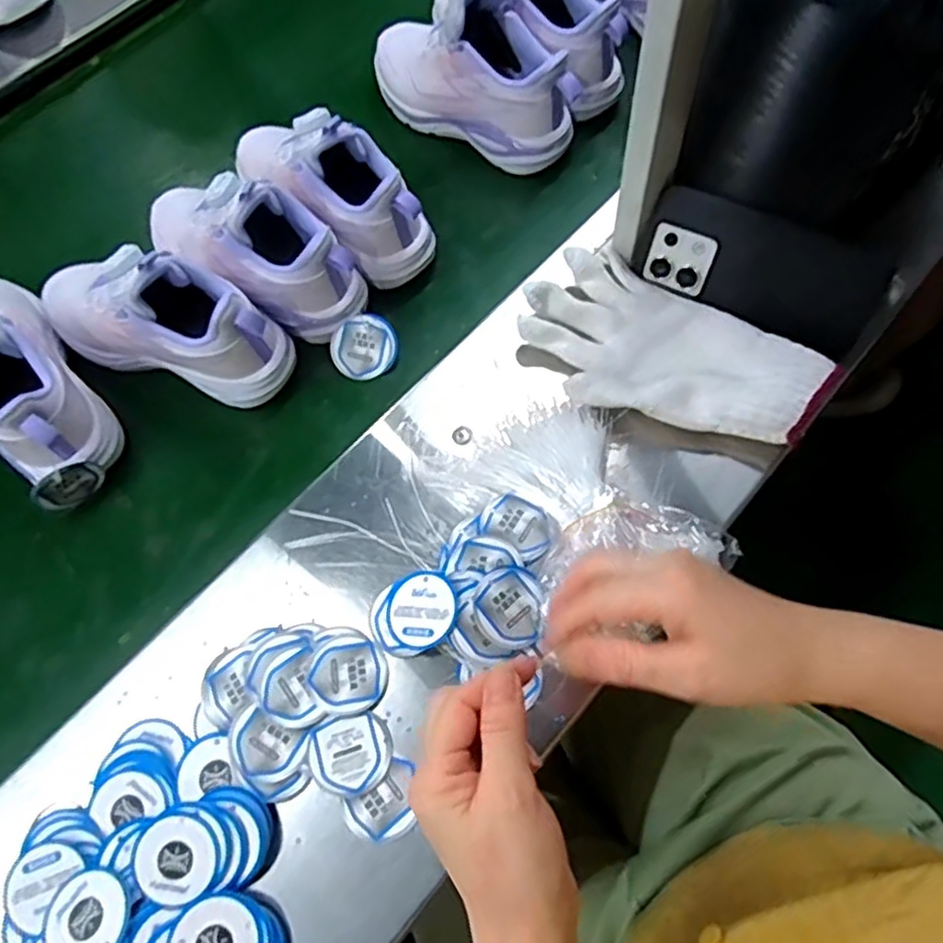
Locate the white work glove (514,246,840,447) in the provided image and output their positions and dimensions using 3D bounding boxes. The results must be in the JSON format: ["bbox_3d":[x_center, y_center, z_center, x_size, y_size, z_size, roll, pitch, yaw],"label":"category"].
[{"bbox_3d":[0.137,-0.087,0.486,0.210,0.039,0.124,31,71,14],"label":"white work glove"}]

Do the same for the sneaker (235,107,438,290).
[{"bbox_3d":[-0.125,-0.239,0.568,0.088,0.105,0.200,-42,72,-15],"label":"sneaker"}]

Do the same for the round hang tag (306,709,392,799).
[{"bbox_3d":[-0.072,0.167,0.410,0.047,0.004,0.046,0,66,1],"label":"round hang tag"}]

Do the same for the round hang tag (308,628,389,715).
[{"bbox_3d":[-0.077,0.124,0.428,0.045,0.004,0.052,-34,70,-13],"label":"round hang tag"}]

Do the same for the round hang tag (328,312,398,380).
[{"bbox_3d":[-0.085,-0.099,0.552,0.053,0.005,0.048,-34,98,4],"label":"round hang tag"}]

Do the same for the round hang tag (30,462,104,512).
[{"bbox_3d":[-0.294,0.013,0.508,0.046,0.047,0.009,-35,70,-13],"label":"round hang tag"}]

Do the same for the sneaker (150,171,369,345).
[{"bbox_3d":[-0.180,-0.185,0.545,0.197,0.099,0.091,38,73,16],"label":"sneaker"}]

